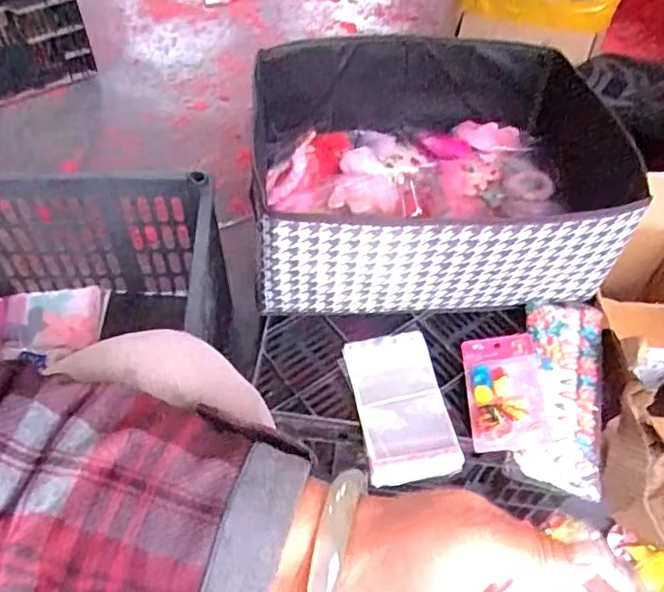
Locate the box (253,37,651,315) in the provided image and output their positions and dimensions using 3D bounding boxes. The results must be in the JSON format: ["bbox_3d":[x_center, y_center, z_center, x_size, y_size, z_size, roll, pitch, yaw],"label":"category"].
[{"bbox_3d":[0.121,-0.156,0.760,0.424,0.162,0.350,-2,52,-4],"label":"box"}]

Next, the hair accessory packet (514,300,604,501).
[{"bbox_3d":[0.255,0.102,0.673,0.084,0.029,0.229,12,52,7],"label":"hair accessory packet"}]

